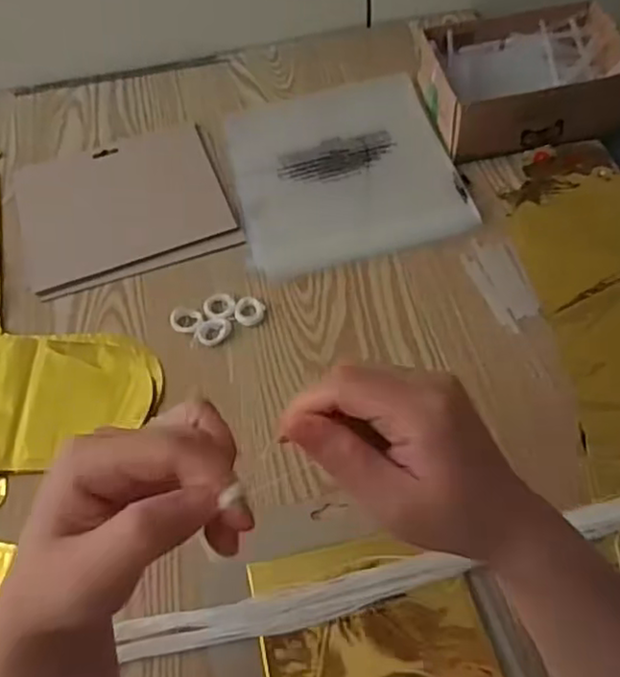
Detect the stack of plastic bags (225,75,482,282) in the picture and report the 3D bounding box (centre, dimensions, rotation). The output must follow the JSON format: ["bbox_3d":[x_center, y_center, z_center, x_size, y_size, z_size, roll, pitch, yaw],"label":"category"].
[{"bbox_3d":[0.029,-0.172,0.648,0.206,0.010,0.231,-13,57,-4],"label":"stack of plastic bags"}]

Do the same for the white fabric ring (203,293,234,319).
[{"bbox_3d":[-0.078,-0.027,0.561,0.027,0.004,0.027,-2,57,3],"label":"white fabric ring"}]

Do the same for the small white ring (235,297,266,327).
[{"bbox_3d":[-0.052,-0.023,0.557,0.024,0.006,0.026,-2,57,3],"label":"small white ring"}]

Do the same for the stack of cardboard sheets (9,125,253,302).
[{"bbox_3d":[-0.179,-0.129,0.636,0.193,0.010,0.171,-17,58,-6],"label":"stack of cardboard sheets"}]

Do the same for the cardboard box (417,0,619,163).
[{"bbox_3d":[0.208,-0.255,0.640,0.186,0.068,0.140,-7,57,0],"label":"cardboard box"}]

